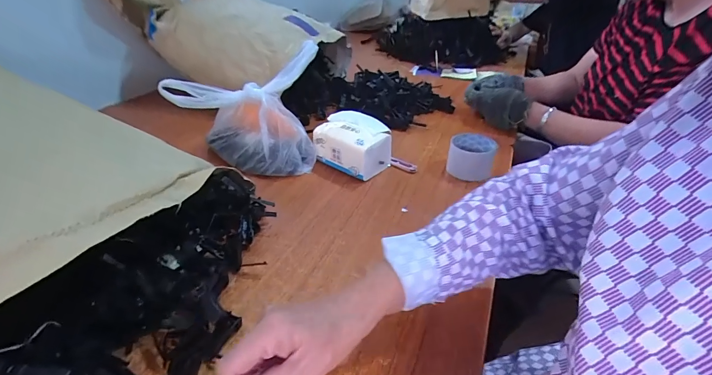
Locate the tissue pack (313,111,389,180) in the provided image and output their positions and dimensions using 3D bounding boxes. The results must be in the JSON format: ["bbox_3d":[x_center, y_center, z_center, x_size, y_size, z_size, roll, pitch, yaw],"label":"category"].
[{"bbox_3d":[-0.004,-0.088,0.670,0.137,0.089,0.106,21,39,26],"label":"tissue pack"}]

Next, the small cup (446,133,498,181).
[{"bbox_3d":[0.223,-0.061,0.660,0.083,0.063,0.082,9,35,10],"label":"small cup"}]

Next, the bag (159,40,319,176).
[{"bbox_3d":[-0.210,-0.154,0.668,0.270,0.195,0.161,9,35,10],"label":"bag"}]

